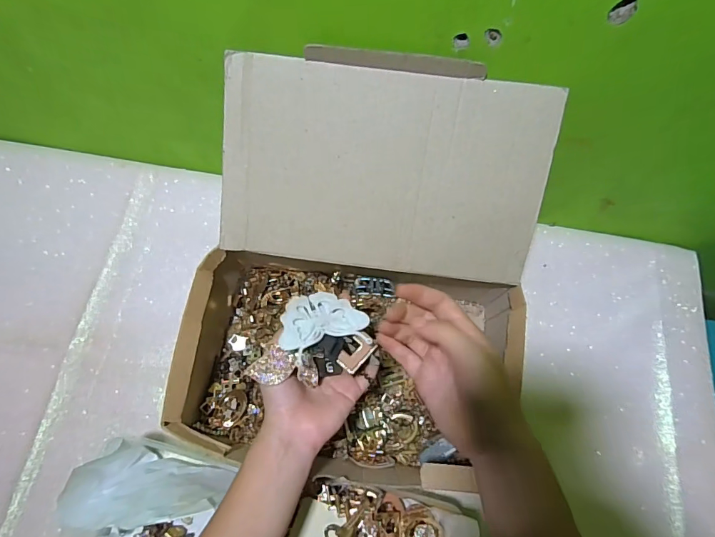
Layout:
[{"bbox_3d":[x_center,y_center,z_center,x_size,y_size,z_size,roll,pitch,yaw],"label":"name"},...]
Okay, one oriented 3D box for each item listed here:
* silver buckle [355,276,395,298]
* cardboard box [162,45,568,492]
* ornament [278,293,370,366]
[{"bbox_3d":[0.021,0.023,0.508,0.049,0.004,0.023,4,99,12],"label":"silver buckle"},{"bbox_3d":[0.003,0.014,0.426,0.337,0.227,0.338,9,68,0],"label":"cardboard box"},{"bbox_3d":[-0.030,0.043,0.357,0.074,0.007,0.058,-7,45,-15],"label":"ornament"}]

